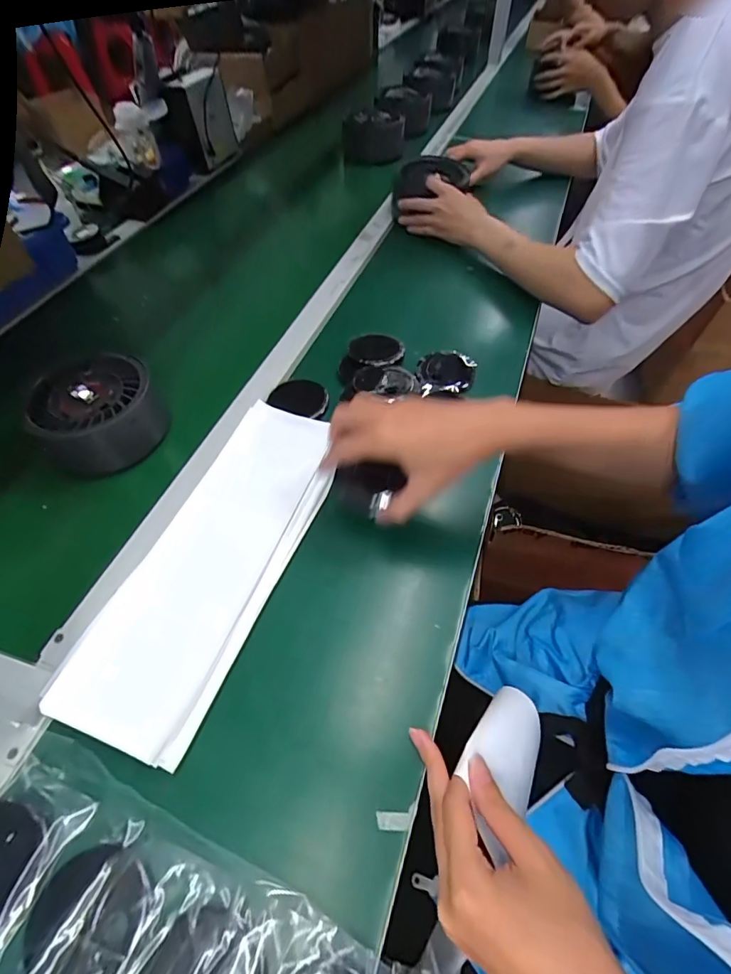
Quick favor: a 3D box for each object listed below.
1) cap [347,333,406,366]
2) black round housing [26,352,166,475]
[{"bbox_3d":[0.017,-0.191,0.611,0.072,0.008,0.072,0,56,0],"label":"cap"},{"bbox_3d":[-0.308,-0.081,0.525,0.107,0.093,0.130,38,63,23],"label":"black round housing"}]

